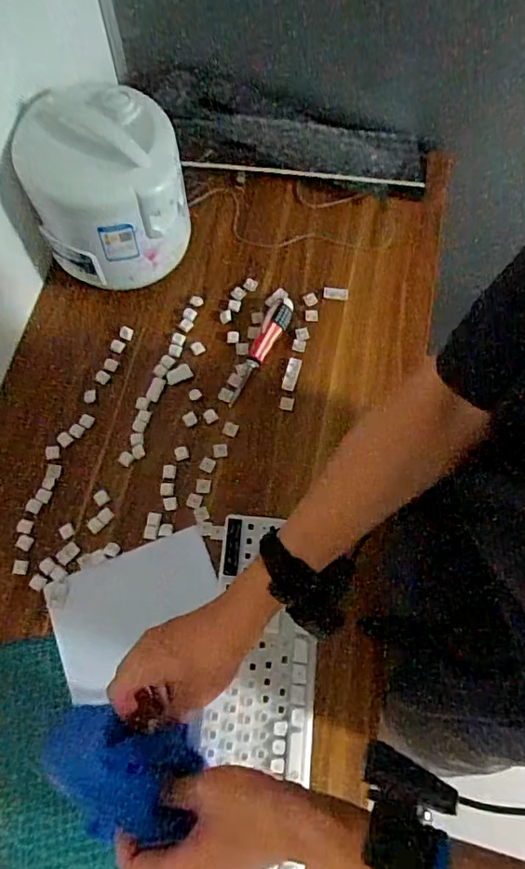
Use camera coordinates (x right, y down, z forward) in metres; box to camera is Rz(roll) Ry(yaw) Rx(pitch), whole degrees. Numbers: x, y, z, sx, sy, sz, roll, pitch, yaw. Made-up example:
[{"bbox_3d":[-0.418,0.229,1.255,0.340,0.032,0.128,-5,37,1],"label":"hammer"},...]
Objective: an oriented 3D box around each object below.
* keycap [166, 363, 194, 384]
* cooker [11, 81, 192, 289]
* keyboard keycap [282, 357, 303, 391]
[{"bbox_3d":[-0.124,-0.089,0.782,0.037,0.004,0.027,-26,74,-10],"label":"keycap"},{"bbox_3d":[-0.219,-0.349,0.748,0.206,0.171,0.189,-14,72,-7],"label":"cooker"},{"bbox_3d":[0.042,-0.087,0.762,0.019,0.007,0.051,16,71,4],"label":"keyboard keycap"}]

